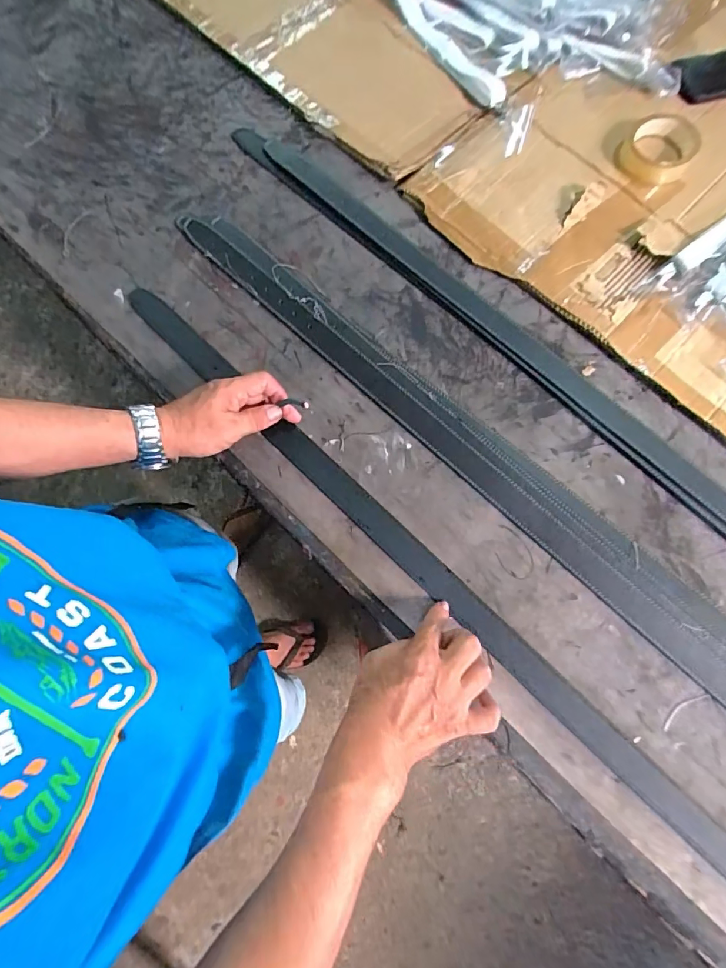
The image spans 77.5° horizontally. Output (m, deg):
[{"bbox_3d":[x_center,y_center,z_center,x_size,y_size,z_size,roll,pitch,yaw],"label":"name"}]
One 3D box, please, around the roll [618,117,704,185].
[{"bbox_3d":[0.398,-0.450,0.603,0.086,0.027,0.083,0,75,0],"label":"roll"}]

